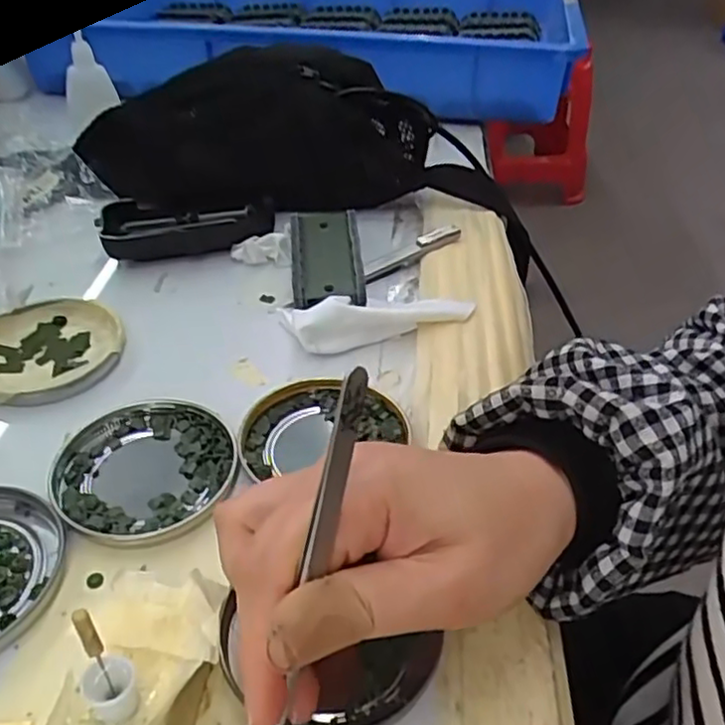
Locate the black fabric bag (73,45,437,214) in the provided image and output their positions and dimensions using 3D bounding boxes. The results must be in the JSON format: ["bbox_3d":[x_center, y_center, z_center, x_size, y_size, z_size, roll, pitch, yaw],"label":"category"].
[{"bbox_3d":[-0.074,-0.167,0.492,0.241,0.093,0.101,-10,41,-11],"label":"black fabric bag"}]

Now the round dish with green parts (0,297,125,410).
[{"bbox_3d":[-0.173,-0.008,0.365,0.074,0.014,0.077,1,40,-1],"label":"round dish with green parts"}]

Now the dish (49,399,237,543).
[{"bbox_3d":[-0.098,0.047,0.303,0.078,0.009,0.077,1,40,-1],"label":"dish"}]

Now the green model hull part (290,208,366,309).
[{"bbox_3d":[-0.024,-0.068,0.428,0.042,0.026,0.095,-3,40,-6],"label":"green model hull part"}]

